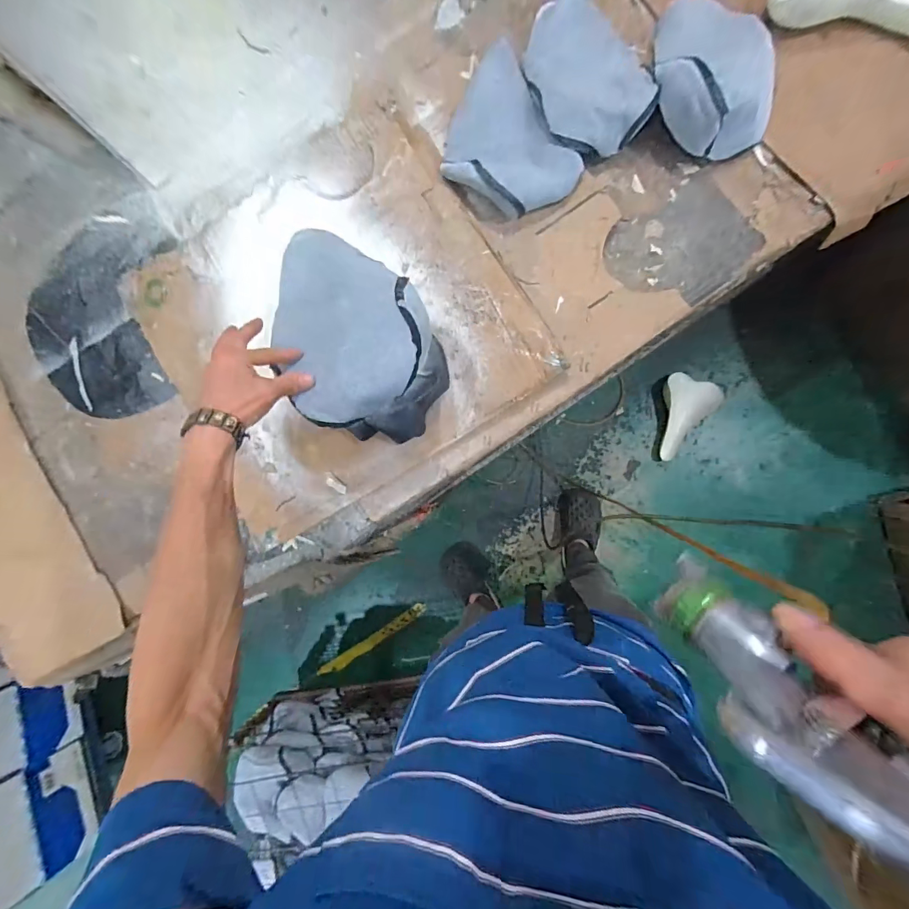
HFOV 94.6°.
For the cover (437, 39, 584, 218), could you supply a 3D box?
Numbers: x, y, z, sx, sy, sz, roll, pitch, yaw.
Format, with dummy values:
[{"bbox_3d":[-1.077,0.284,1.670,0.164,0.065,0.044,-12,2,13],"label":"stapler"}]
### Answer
[{"bbox_3d":[0.063,-0.493,0.641,0.176,0.055,0.249,-30,84,8],"label":"cover"}]

